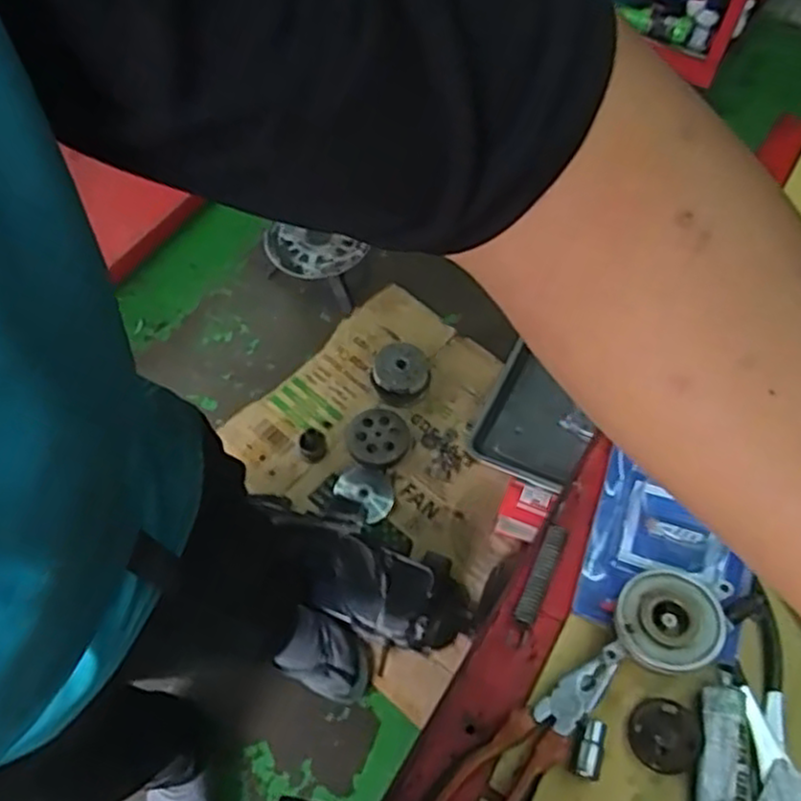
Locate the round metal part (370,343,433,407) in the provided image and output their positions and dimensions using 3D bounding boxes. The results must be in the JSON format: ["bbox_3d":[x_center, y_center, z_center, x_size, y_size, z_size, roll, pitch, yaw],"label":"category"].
[{"bbox_3d":[0.005,-0.047,1.483,0.116,0.067,0.131,18,61,9],"label":"round metal part"}]

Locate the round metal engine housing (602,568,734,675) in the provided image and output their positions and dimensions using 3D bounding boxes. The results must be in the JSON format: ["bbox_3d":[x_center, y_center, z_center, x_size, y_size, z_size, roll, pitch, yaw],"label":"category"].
[{"bbox_3d":[0.203,0.169,0.566,0.080,0.047,0.085,19,61,10],"label":"round metal engine housing"}]

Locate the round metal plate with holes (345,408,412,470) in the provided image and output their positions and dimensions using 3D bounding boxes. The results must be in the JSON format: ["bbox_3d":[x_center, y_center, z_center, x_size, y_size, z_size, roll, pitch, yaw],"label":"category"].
[{"bbox_3d":[-0.044,0.071,1.428,0.120,0.038,0.110,0,57,1],"label":"round metal plate with holes"}]

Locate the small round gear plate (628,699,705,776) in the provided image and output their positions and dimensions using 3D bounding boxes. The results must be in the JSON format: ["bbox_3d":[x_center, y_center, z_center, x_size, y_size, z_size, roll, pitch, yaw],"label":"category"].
[{"bbox_3d":[0.194,0.246,0.546,0.049,0.009,0.048,1,59,-1],"label":"small round gear plate"}]

